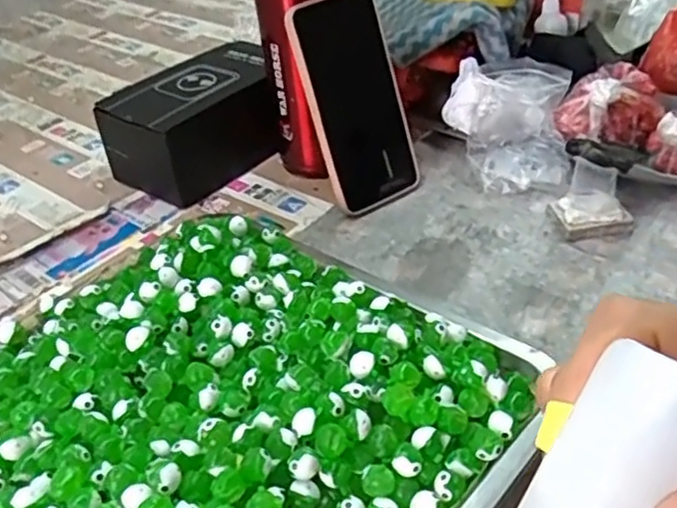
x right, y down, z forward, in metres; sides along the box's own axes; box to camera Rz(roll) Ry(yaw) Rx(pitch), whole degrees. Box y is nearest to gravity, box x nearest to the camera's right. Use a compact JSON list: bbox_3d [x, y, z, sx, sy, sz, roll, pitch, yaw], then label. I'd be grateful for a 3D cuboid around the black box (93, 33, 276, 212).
[{"bbox_3d":[-0.116,-0.120,0.625,0.107,0.079,0.161,25,47,35],"label":"black box"}]

